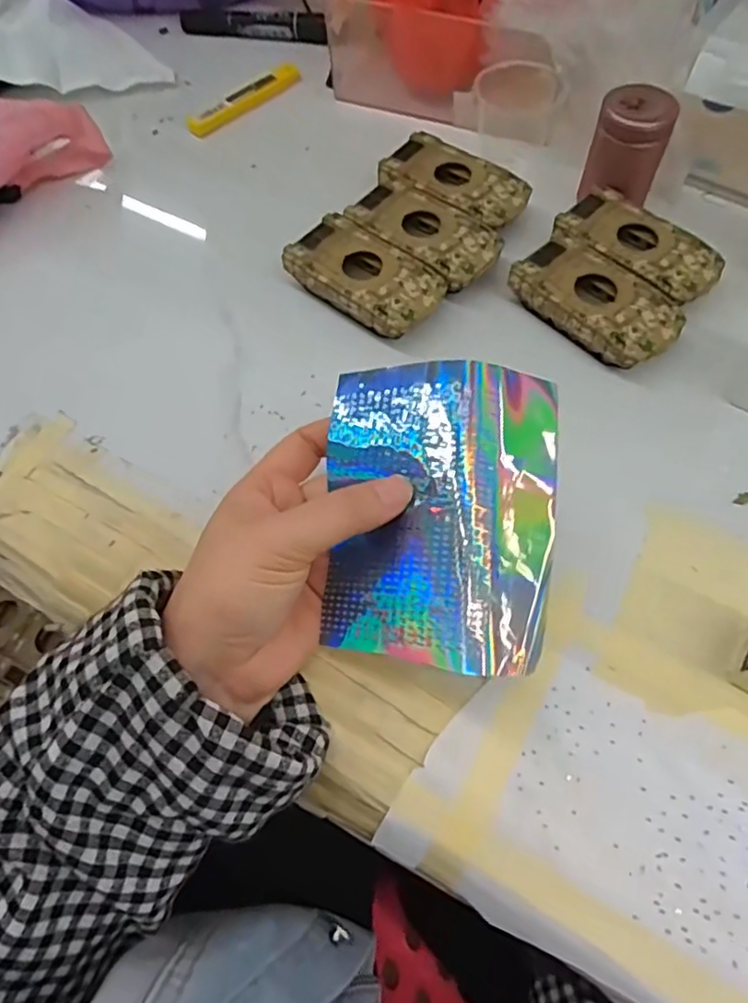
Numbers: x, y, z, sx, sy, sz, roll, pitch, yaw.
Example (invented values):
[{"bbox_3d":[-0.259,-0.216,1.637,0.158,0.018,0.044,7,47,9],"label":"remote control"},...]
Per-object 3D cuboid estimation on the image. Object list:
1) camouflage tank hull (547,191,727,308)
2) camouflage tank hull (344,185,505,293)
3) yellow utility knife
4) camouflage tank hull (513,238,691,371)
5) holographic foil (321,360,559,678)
[{"bbox_3d":[0.162,-0.154,0.380,0.097,0.019,0.056,33,68,18],"label":"camouflage tank hull"},{"bbox_3d":[0.033,-0.168,0.390,0.093,0.016,0.051,38,70,19],"label":"camouflage tank hull"},{"bbox_3d":[-0.100,-0.315,0.481,0.104,0.007,0.020,-42,68,-18],"label":"yellow utility knife"},{"bbox_3d":[0.131,-0.116,0.362,0.052,0.020,0.094,-41,68,-17],"label":"camouflage tank hull"},{"bbox_3d":[0.026,0.003,0.255,0.093,0.017,0.123,1,78,13],"label":"holographic foil"}]

